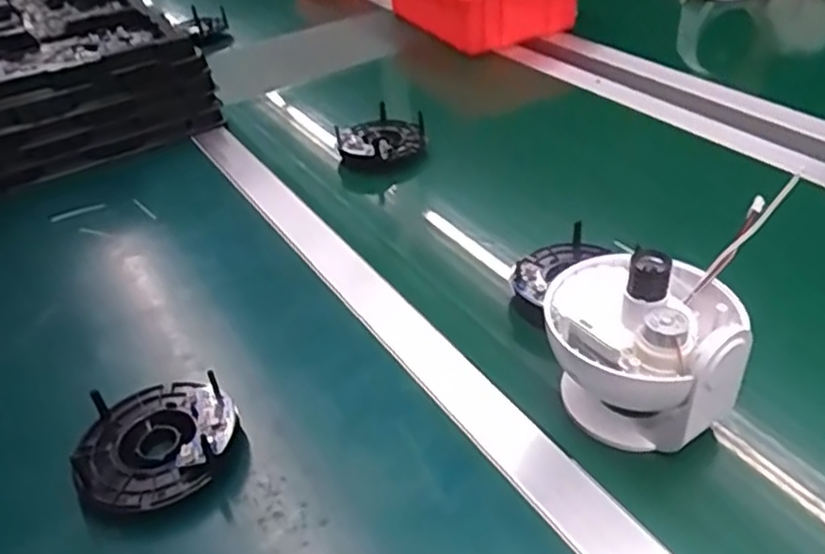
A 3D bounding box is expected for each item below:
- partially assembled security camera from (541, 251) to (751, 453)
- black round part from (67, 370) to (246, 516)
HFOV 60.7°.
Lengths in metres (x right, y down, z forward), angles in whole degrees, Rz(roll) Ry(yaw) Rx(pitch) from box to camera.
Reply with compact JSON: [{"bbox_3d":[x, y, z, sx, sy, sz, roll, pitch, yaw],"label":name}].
[{"bbox_3d":[0.146,0.045,0.453,0.114,0.130,0.104,9,40,18],"label":"partially assembled security camera"},{"bbox_3d":[-0.166,0.107,0.463,0.099,0.034,0.096,-4,38,3],"label":"black round part"}]

